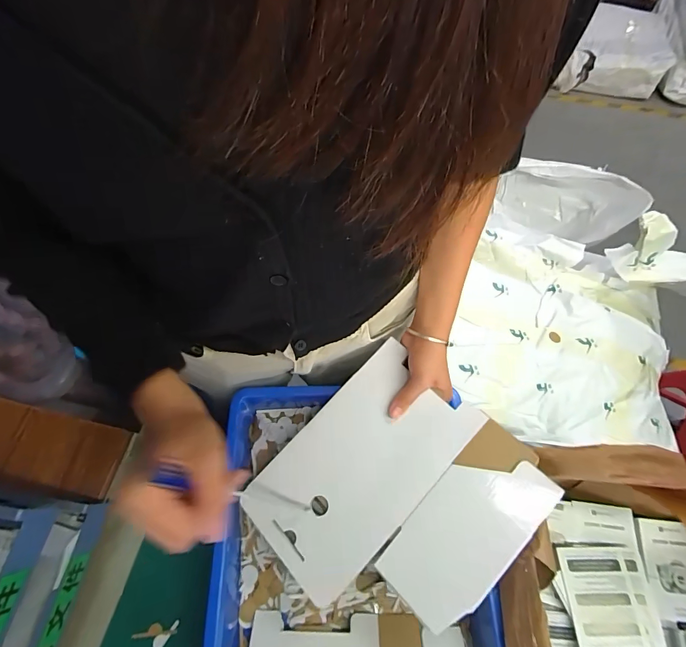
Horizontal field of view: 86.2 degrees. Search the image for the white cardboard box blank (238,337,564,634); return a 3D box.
[{"bbox_3d":[0.048,0.174,0.378,0.243,0.013,0.227,-45,65,-8],"label":"white cardboard box blank"}]

